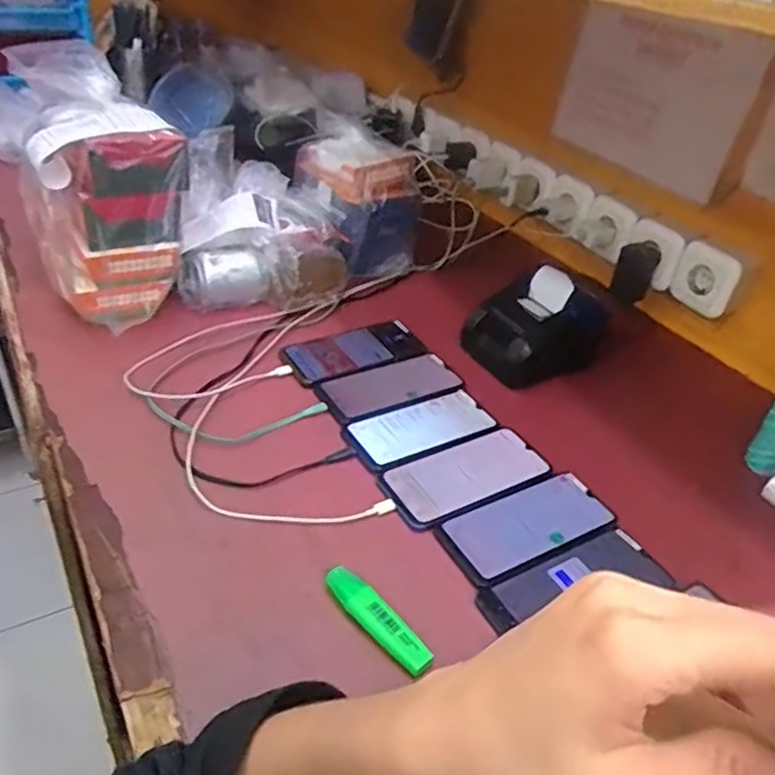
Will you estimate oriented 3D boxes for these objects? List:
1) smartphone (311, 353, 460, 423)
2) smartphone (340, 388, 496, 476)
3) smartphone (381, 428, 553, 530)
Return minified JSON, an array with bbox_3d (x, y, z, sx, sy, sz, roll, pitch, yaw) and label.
[{"bbox_3d":[0.005,-0.004,0.749,0.167,0.005,0.075,-15,42,-27],"label":"smartphone"},{"bbox_3d":[0.039,0.043,0.695,0.162,0.008,0.083,-16,42,-28],"label":"smartphone"},{"bbox_3d":[0.080,0.084,0.644,0.166,0.007,0.080,-16,42,-28],"label":"smartphone"}]

